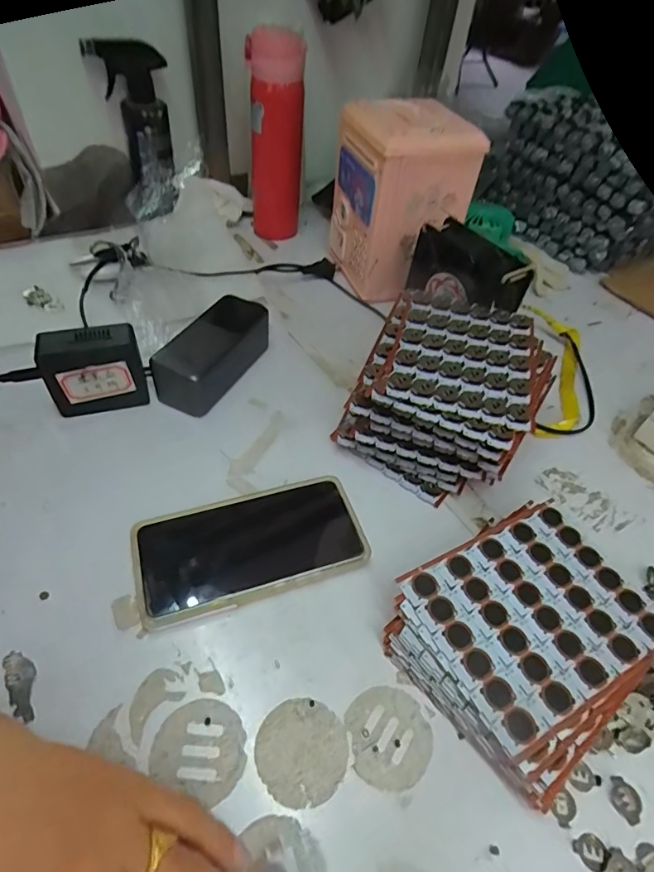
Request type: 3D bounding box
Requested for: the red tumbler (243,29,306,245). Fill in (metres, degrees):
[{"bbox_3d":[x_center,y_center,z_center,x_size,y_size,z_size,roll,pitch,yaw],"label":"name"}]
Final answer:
[{"bbox_3d":[-0.067,-0.378,0.625,0.066,0.244,0.058,1,49,-5],"label":"red tumbler"}]

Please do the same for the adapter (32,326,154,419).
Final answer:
[{"bbox_3d":[-0.202,-0.057,0.418,0.080,0.074,0.034,-12,52,-16],"label":"adapter"}]

